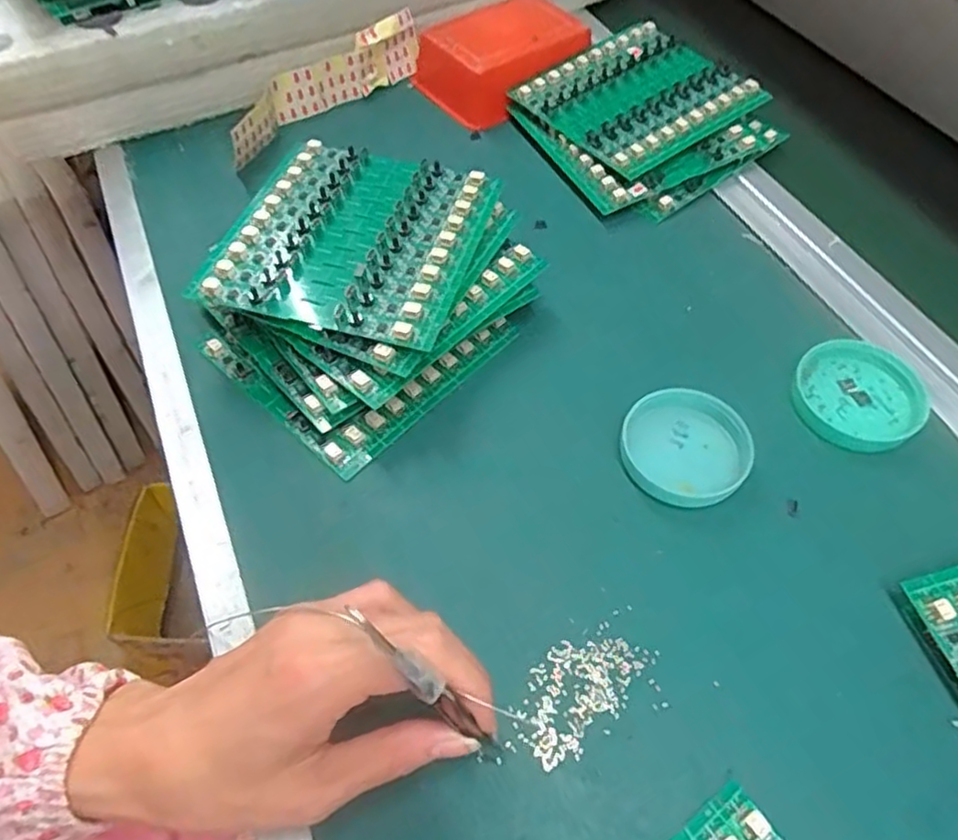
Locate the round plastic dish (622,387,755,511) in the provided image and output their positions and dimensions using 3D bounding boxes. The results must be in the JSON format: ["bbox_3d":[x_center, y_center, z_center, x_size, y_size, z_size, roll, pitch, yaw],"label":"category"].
[{"bbox_3d":[0.106,0.013,0.353,0.062,0.015,0.061,0,56,0],"label":"round plastic dish"}]

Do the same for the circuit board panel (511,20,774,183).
[{"bbox_3d":[0.118,-0.238,0.503,0.136,0.012,0.126,-34,62,-14],"label":"circuit board panel"}]

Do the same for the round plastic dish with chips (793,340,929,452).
[{"bbox_3d":[0.207,-0.015,0.374,0.070,0.009,0.065,0,56,0],"label":"round plastic dish with chips"}]

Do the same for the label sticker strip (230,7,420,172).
[{"bbox_3d":[-0.119,-0.253,0.518,0.028,0.044,0.185,35,62,21],"label":"label sticker strip"}]

